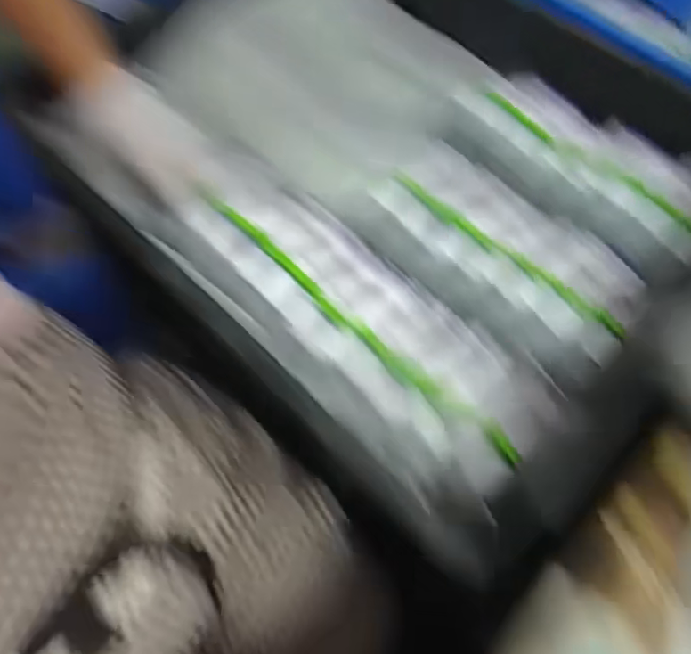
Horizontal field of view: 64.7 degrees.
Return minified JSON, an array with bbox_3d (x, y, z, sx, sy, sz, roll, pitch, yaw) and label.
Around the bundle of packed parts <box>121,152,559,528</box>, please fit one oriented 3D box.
[{"bbox_3d":[-0.010,-0.020,0.466,0.386,0.054,0.151,39,67,18],"label":"bundle of packed parts"}]

